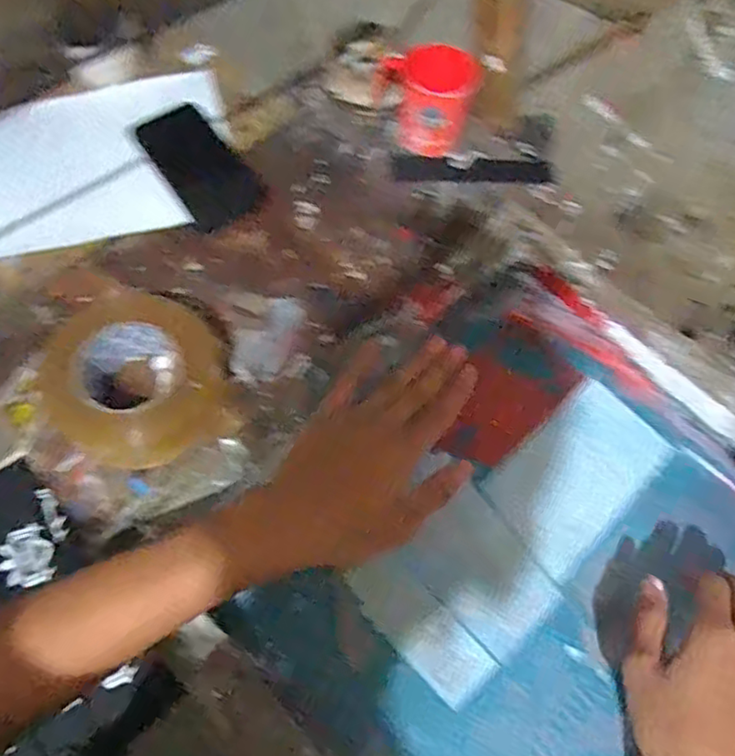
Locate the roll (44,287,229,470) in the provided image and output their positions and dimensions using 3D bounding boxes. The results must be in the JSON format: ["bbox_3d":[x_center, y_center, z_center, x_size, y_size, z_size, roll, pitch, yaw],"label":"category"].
[{"bbox_3d":[-0.190,-0.005,0.513,0.140,0.038,0.140,1,65,-2],"label":"roll"}]

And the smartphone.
[{"bbox_3d":[-0.167,-0.215,0.634,0.078,0.009,0.155,-31,70,-16],"label":"smartphone"}]

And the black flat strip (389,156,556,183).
[{"bbox_3d":[0.111,-0.220,0.657,0.163,0.008,0.030,0,65,-2],"label":"black flat strip"}]

